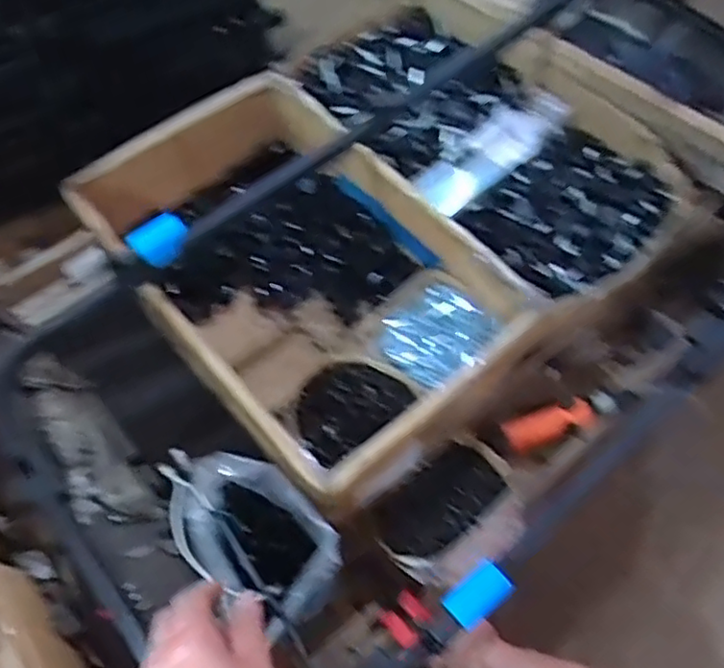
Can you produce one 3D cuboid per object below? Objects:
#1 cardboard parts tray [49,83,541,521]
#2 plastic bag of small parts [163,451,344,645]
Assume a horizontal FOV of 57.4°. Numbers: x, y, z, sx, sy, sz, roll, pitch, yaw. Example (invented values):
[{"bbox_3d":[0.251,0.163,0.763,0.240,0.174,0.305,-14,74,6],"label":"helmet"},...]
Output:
[{"bbox_3d":[-0.087,-0.066,0.881,0.349,0.191,0.540,-37,68,-20],"label":"cardboard parts tray"},{"bbox_3d":[-0.121,0.209,0.698,0.128,0.123,0.201,-39,69,-21],"label":"plastic bag of small parts"}]

